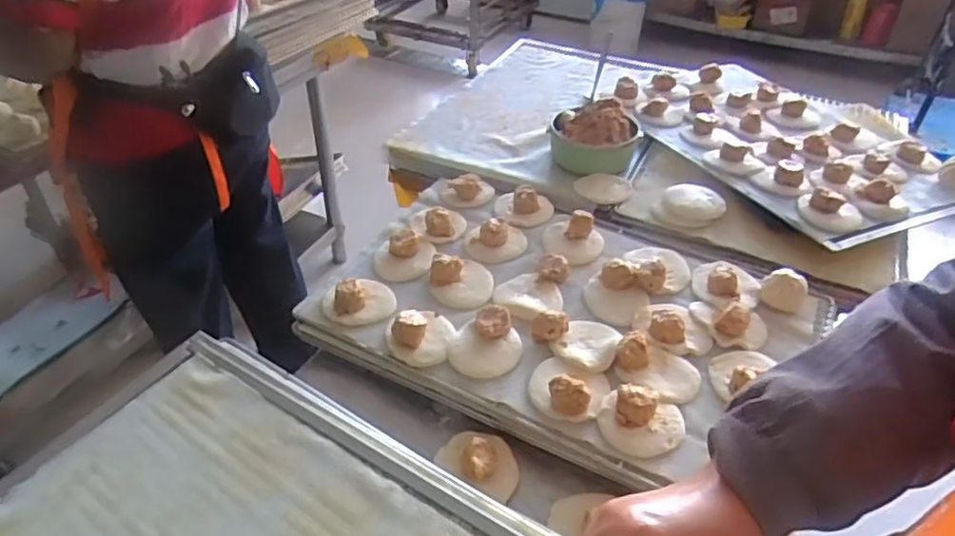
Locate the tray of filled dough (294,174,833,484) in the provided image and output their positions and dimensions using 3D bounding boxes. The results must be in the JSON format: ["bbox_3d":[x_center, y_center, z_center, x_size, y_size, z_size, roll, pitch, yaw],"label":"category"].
[{"bbox_3d":[0.108,0.042,0.847,0.584,0.059,0.409,23,44,24],"label":"tray of filled dough"}]

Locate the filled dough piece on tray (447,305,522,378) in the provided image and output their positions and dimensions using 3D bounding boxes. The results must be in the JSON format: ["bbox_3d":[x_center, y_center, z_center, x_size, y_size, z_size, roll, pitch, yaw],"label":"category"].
[{"bbox_3d":[0.008,0.085,0.777,0.085,0.038,0.087,1,39,-1],"label":"filled dough piece on tray"}]

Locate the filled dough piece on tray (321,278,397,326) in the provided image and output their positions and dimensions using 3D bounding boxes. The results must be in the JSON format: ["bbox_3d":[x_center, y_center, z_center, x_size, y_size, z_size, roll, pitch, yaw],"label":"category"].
[{"bbox_3d":[-0.153,0.036,0.835,0.094,0.038,0.081,-17,43,-21],"label":"filled dough piece on tray"}]

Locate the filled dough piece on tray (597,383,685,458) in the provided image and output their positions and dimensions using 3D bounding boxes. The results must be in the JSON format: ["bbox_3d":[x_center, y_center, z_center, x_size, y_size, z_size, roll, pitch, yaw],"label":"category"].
[{"bbox_3d":[0.175,0.159,0.689,0.087,0.030,0.072,5,40,5],"label":"filled dough piece on tray"}]

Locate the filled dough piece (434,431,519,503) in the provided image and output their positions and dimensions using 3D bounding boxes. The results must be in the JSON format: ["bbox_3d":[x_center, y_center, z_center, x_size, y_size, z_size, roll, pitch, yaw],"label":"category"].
[{"bbox_3d":[0.007,0.199,0.706,0.093,0.032,0.078,21,43,23],"label":"filled dough piece"}]

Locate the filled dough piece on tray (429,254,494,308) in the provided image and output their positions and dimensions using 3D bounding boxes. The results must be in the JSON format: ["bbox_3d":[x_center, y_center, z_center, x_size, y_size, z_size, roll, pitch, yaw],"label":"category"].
[{"bbox_3d":[-0.021,0.013,0.864,0.083,0.032,0.078,1,39,0],"label":"filled dough piece on tray"}]

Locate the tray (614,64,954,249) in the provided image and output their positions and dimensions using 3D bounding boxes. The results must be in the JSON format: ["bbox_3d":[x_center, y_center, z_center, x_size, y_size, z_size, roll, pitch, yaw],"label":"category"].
[{"bbox_3d":[0.547,-0.257,1.168,0.461,0.053,0.605,-15,42,-19],"label":"tray"}]

